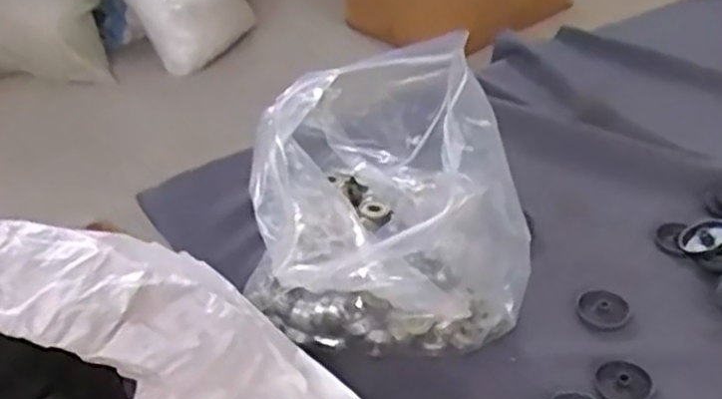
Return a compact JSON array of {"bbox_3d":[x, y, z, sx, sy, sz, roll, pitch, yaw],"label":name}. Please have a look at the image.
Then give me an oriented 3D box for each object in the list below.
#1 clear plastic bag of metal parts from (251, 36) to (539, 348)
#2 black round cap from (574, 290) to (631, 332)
[{"bbox_3d":[0.007,-0.005,0.501,0.160,0.130,0.186,-9,38,-9],"label":"clear plastic bag of metal parts"},{"bbox_3d":[0.158,0.071,0.500,0.032,0.007,0.028,0,37,4],"label":"black round cap"}]

